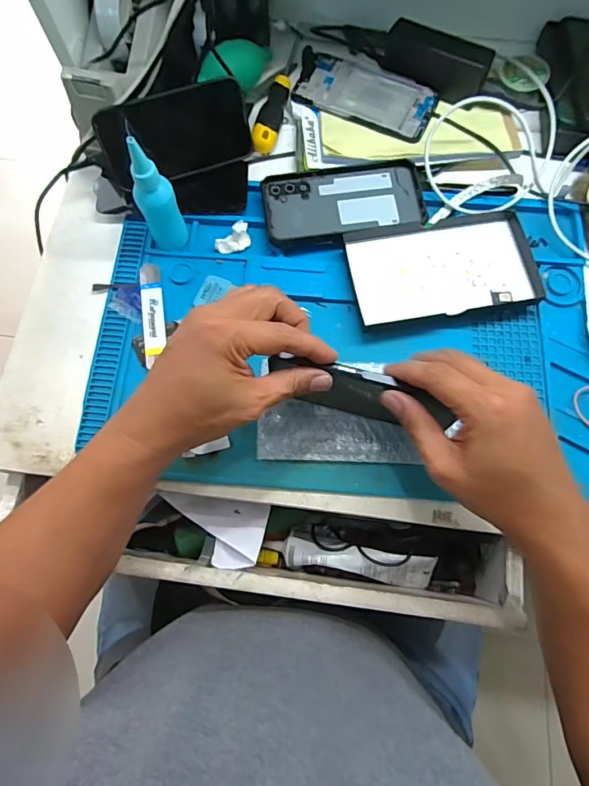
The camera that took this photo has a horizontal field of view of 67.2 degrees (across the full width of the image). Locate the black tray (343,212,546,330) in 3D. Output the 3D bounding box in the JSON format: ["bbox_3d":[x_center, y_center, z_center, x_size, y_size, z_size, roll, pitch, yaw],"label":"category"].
[{"bbox_3d":[0.145,-0.123,0.440,0.182,0.013,0.103,-9,72,-6],"label":"black tray"}]

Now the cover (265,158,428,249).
[{"bbox_3d":[0.051,-0.200,0.461,0.162,0.012,0.088,-7,75,-1],"label":"cover"}]

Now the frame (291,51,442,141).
[{"bbox_3d":[0.084,-0.339,0.504,0.152,0.004,0.080,25,77,7],"label":"frame"}]

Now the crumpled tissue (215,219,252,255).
[{"bbox_3d":[-0.063,-0.158,0.455,0.038,0.015,0.020,-36,78,-8],"label":"crumpled tissue"}]

